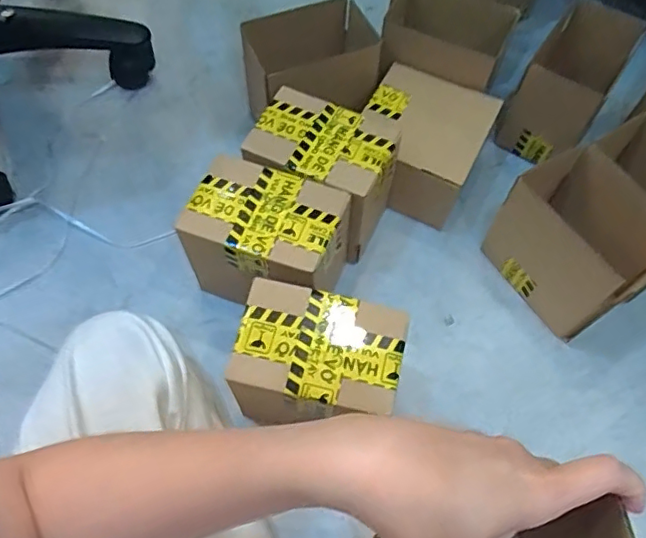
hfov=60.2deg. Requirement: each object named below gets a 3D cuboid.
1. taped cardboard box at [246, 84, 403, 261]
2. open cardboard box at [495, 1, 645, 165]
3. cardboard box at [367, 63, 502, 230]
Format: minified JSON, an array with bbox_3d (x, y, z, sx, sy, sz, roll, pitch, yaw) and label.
[{"bbox_3d":[-0.002,-0.105,0.679,0.151,0.159,0.113,28,66,13],"label":"taped cardboard box"},{"bbox_3d":[0.327,-0.245,0.760,0.101,0.145,0.157,32,68,15],"label":"open cardboard box"},{"bbox_3d":[0.131,-0.167,0.742,0.145,0.110,0.155,24,66,11],"label":"cardboard box"}]

